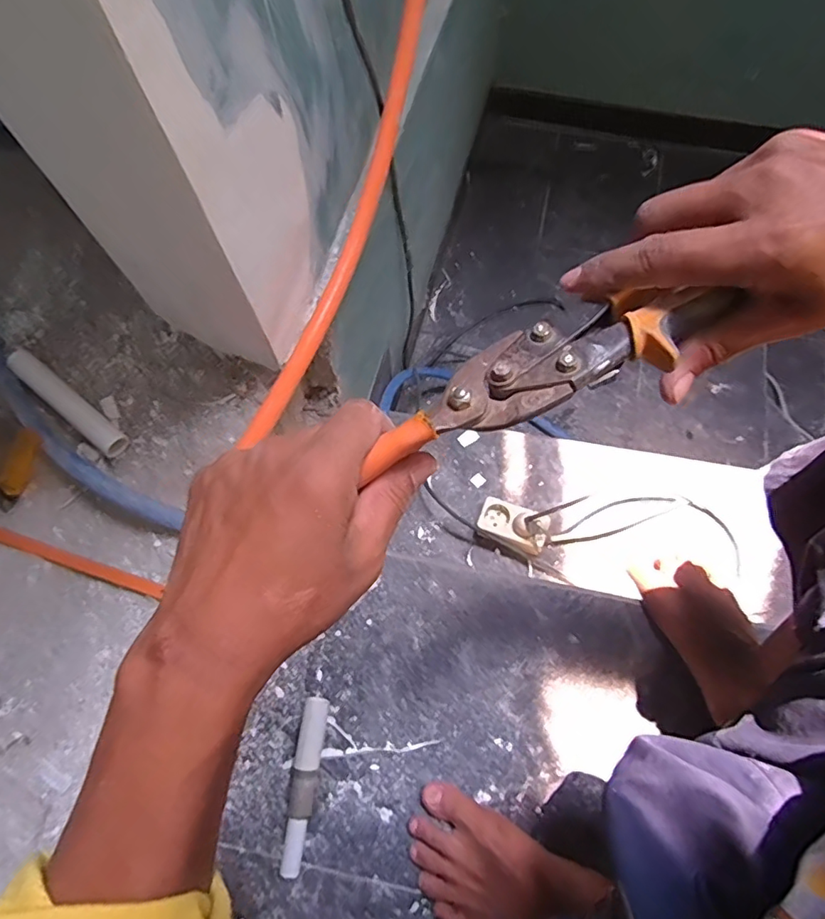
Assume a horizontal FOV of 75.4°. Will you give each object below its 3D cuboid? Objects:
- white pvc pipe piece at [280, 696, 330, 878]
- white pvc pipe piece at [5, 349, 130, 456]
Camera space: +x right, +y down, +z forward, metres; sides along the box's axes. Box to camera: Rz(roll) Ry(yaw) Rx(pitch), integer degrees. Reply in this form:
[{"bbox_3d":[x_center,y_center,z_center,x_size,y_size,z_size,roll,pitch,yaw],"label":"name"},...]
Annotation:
[{"bbox_3d":[-0.114,0.337,0.559,0.026,0.025,0.158,6,71,2],"label":"white pvc pipe piece"},{"bbox_3d":[-0.348,-0.058,0.539,0.149,0.024,0.026,38,75,12],"label":"white pvc pipe piece"}]

